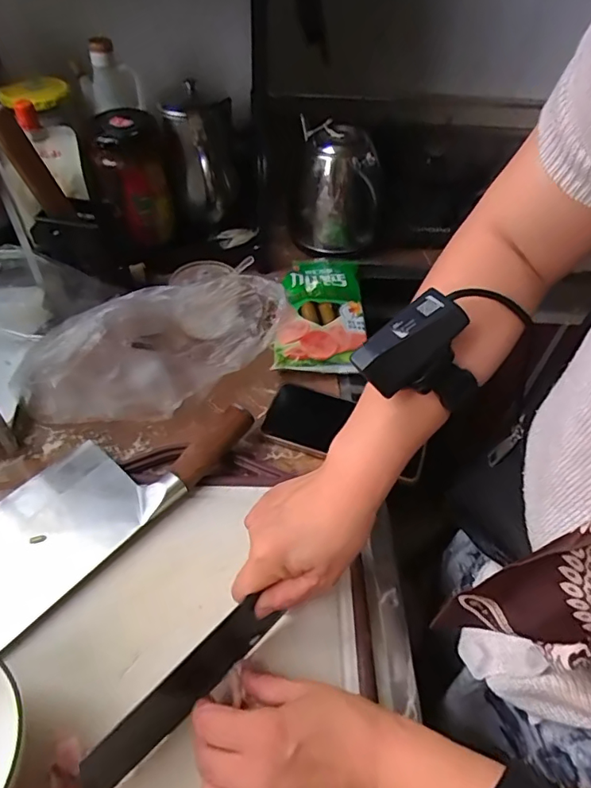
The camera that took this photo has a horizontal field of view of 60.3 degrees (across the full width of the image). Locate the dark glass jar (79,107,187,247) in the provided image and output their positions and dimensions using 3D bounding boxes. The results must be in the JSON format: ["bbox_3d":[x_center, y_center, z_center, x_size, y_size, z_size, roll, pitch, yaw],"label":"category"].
[{"bbox_3d":[-0.200,-0.262,0.638,0.108,0.136,0.103,2,49,-2],"label":"dark glass jar"}]

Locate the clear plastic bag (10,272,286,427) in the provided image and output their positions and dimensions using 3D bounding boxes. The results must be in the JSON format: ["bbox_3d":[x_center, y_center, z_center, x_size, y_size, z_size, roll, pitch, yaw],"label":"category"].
[{"bbox_3d":[-0.140,-0.057,0.510,0.264,0.099,0.121,-30,57,-23],"label":"clear plastic bag"}]

